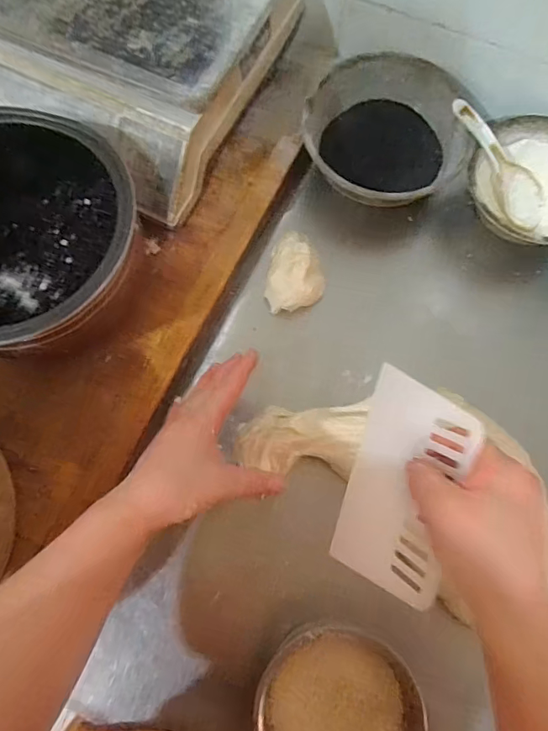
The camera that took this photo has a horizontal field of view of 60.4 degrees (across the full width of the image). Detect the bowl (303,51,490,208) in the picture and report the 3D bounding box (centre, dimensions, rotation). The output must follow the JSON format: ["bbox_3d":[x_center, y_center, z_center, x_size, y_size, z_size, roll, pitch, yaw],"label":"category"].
[{"bbox_3d":[0.142,-0.290,0.601,0.202,0.072,0.189,6,75,3],"label":"bowl"}]

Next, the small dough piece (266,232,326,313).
[{"bbox_3d":[0.028,-0.111,0.562,0.065,0.030,0.094,11,75,4],"label":"small dough piece"}]

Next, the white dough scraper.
[{"bbox_3d":[0.099,0.093,0.371,0.007,0.113,0.164,14,93,-29],"label":"white dough scraper"}]

